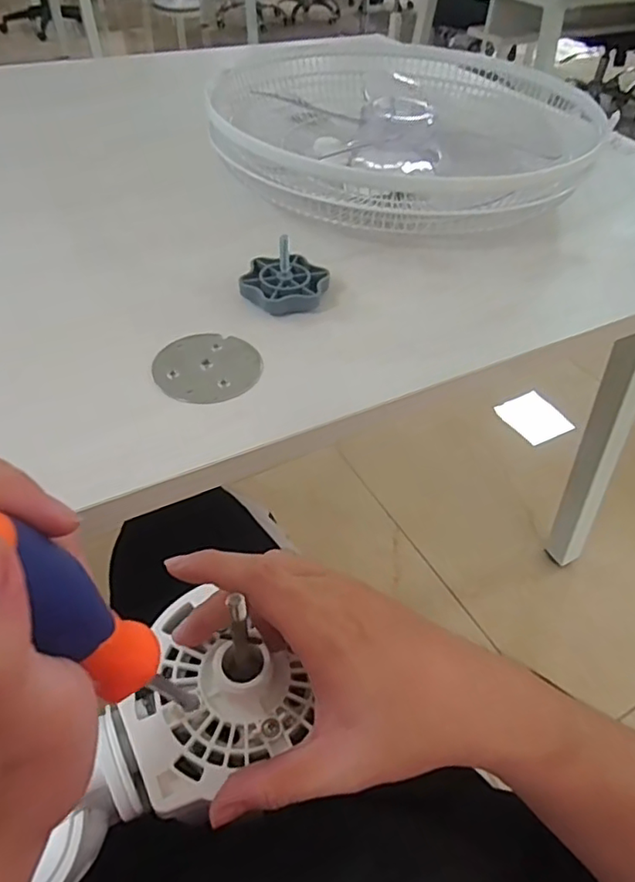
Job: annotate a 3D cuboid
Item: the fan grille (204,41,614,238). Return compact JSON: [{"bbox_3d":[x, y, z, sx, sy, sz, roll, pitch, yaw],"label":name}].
[{"bbox_3d":[0.109,-0.378,0.693,0.412,0.067,0.458,31,53,24],"label":"fan grille"}]

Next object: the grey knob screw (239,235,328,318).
[{"bbox_3d":[-0.027,-0.147,0.495,0.075,0.042,0.070,0,47,-2],"label":"grey knob screw"}]

